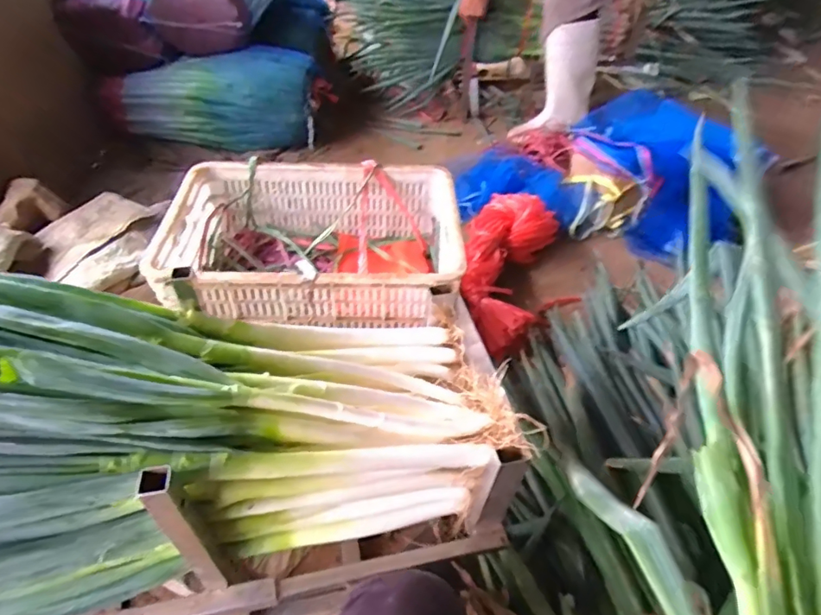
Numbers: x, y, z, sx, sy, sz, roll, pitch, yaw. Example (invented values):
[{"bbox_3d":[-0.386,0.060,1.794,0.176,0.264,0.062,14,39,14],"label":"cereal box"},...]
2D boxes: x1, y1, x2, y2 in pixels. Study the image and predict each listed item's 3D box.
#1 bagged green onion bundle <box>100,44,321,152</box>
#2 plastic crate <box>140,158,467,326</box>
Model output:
[{"bbox_3d":[-0.597,-0.614,1.576,0.611,0.312,0.211,-4,46,-8],"label":"bagged green onion bundle"},{"bbox_3d":[-0.180,-0.106,1.017,0.521,0.168,0.383,-1,46,-5],"label":"plastic crate"}]

